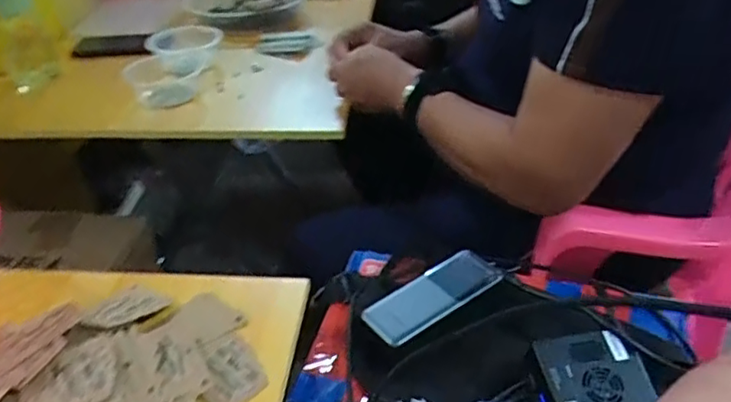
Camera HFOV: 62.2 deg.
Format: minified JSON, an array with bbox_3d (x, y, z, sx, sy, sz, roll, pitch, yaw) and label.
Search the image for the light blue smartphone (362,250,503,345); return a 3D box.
[{"bbox_3d":[0.062,0.083,0.541,0.127,0.010,0.055,-23,39,-25],"label":"light blue smartphone"}]

